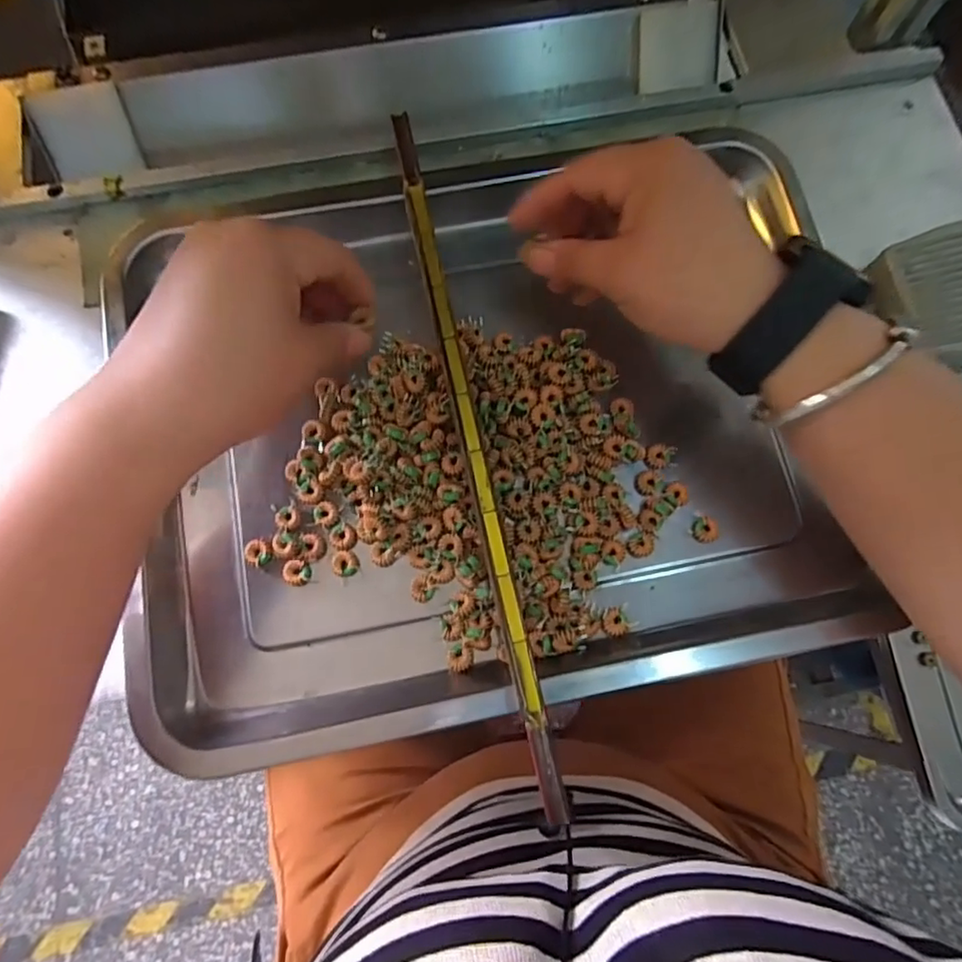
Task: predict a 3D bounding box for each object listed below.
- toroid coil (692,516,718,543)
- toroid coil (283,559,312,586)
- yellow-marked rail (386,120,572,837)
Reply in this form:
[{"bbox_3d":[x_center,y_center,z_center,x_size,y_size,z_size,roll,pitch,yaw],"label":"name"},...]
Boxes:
[{"bbox_3d":[0.115,0.025,0.305,0.013,0.005,0.013,0,76,-1],"label":"toroid coil"},{"bbox_3d":[-0.092,0.046,0.295,0.013,0.005,0.012,-1,76,-2],"label":"toroid coil"},{"bbox_3d":[-0.006,-0.029,0.287,0.010,0.005,0.360,-11,76,-4],"label":"yellow-marked rail"}]

